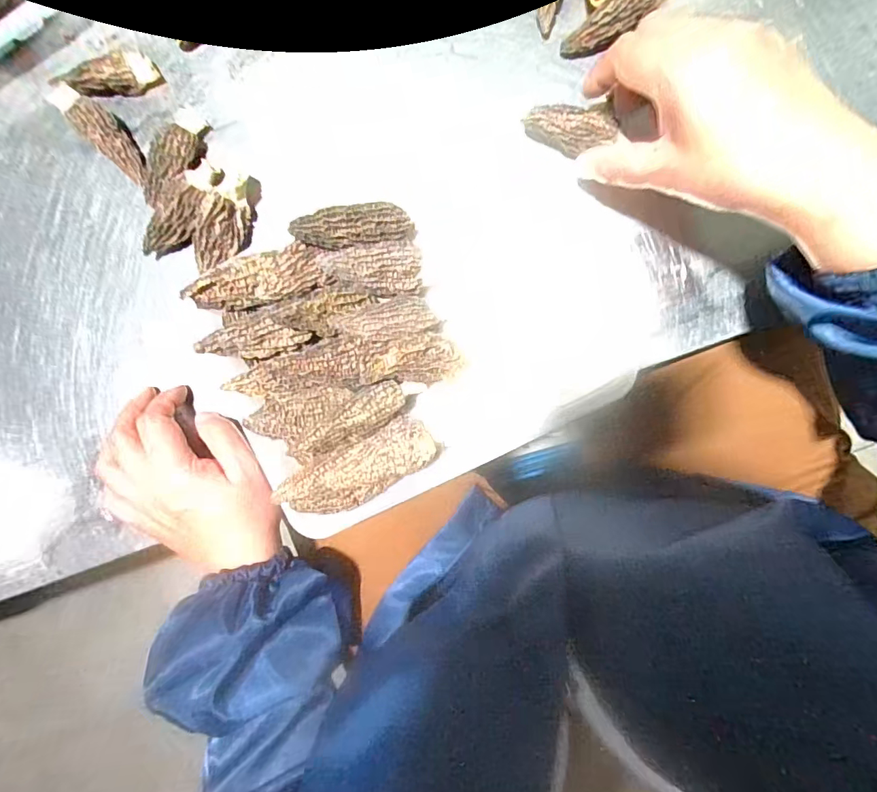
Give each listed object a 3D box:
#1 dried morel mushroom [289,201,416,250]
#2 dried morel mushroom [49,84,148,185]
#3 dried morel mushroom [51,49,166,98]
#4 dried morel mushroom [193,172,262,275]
[{"bbox_3d":[-0.054,-0.110,0.319,0.081,0.021,0.025,-12,88,-19],"label":"dried morel mushroom"},{"bbox_3d":[-0.253,-0.202,0.368,0.095,0.037,0.024,44,94,5],"label":"dried morel mushroom"},{"bbox_3d":[-0.247,-0.239,0.370,0.068,0.023,0.024,-15,88,6],"label":"dried morel mushroom"},{"bbox_3d":[-0.156,-0.129,0.359,0.032,0.037,0.075,14,91,6],"label":"dried morel mushroom"}]

